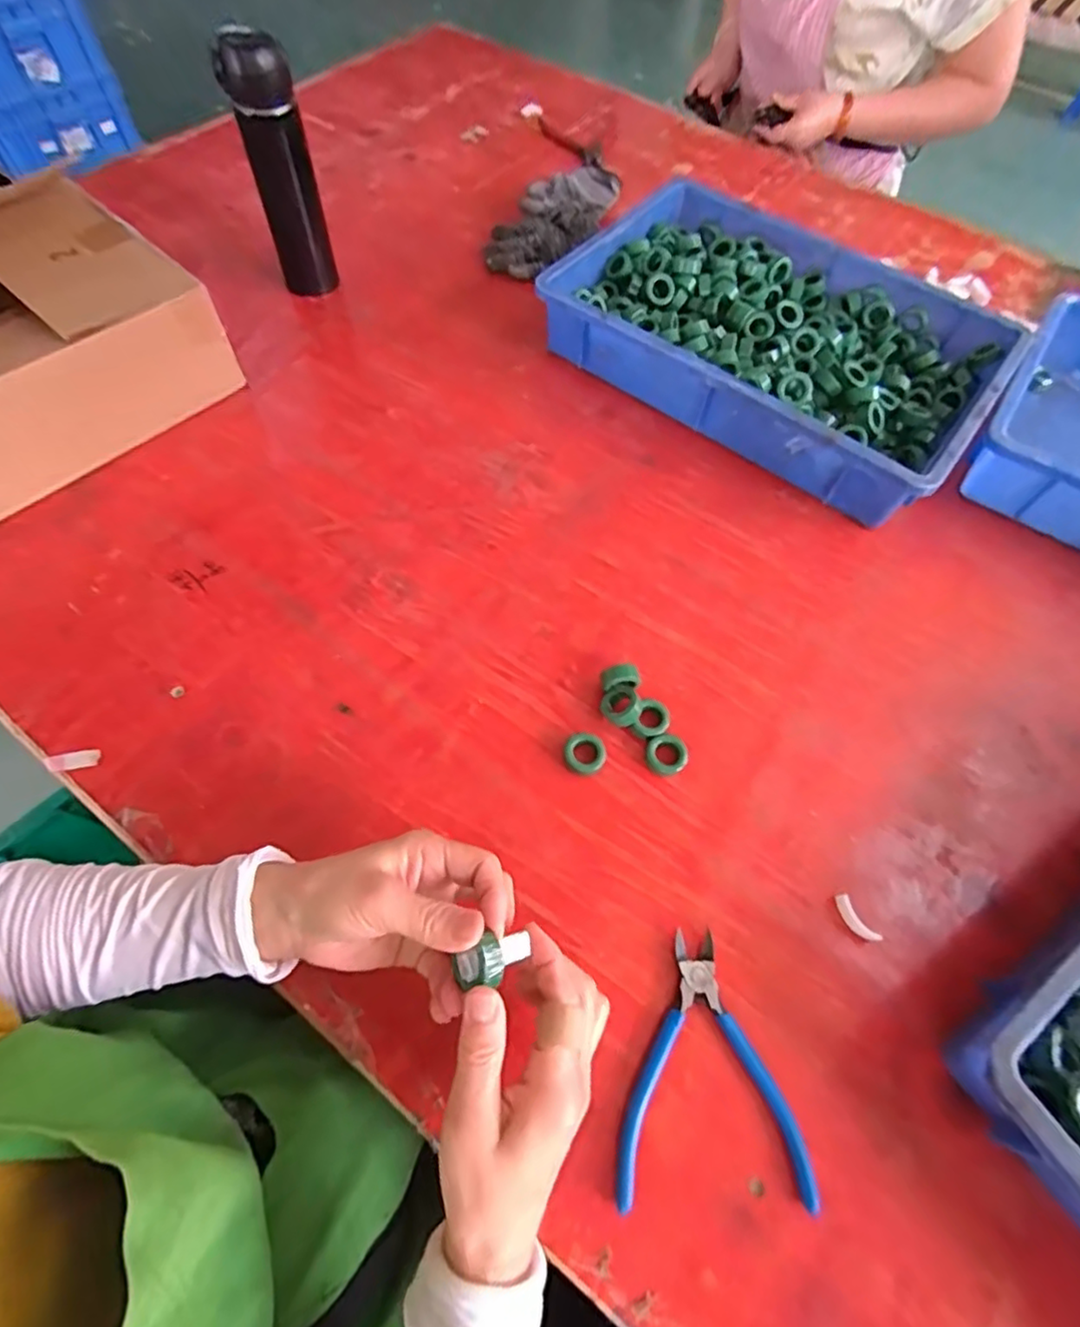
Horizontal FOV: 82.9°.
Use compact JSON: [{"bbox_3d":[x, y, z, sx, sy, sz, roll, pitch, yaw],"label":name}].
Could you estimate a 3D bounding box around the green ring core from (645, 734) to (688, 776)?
[{"bbox_3d":[0.097,0.069,0.467,0.031,0.011,0.029,1,62,-2],"label":"green ring core"}]

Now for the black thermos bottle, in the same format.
[{"bbox_3d":[-0.270,-0.514,0.644,0.063,0.214,0.064,-12,64,-9],"label":"black thermos bottle"}]

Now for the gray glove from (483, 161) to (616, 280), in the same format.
[{"bbox_3d":[0.029,-0.587,0.801,0.103,0.034,0.270,28,64,11],"label":"gray glove"}]

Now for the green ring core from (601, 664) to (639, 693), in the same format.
[{"bbox_3d":[0.063,0.014,0.488,0.029,0.032,0.016,-7,63,-7],"label":"green ring core"}]

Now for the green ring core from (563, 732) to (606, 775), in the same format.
[{"bbox_3d":[0.034,0.068,0.464,0.030,0.014,0.030,-21,65,-13],"label":"green ring core"}]

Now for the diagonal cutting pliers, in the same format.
[{"bbox_3d":[0.104,0.246,0.378,0.114,0.009,0.140,4,62,-1],"label":"diagonal cutting pliers"}]

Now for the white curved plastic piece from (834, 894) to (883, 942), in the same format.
[{"bbox_3d":[0.218,0.177,0.423,0.012,0.011,0.034,-28,67,-16],"label":"white curved plastic piece"}]

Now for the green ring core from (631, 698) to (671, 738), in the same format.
[{"bbox_3d":[0.088,0.044,0.480,0.026,0.013,0.031,23,63,9],"label":"green ring core"}]

